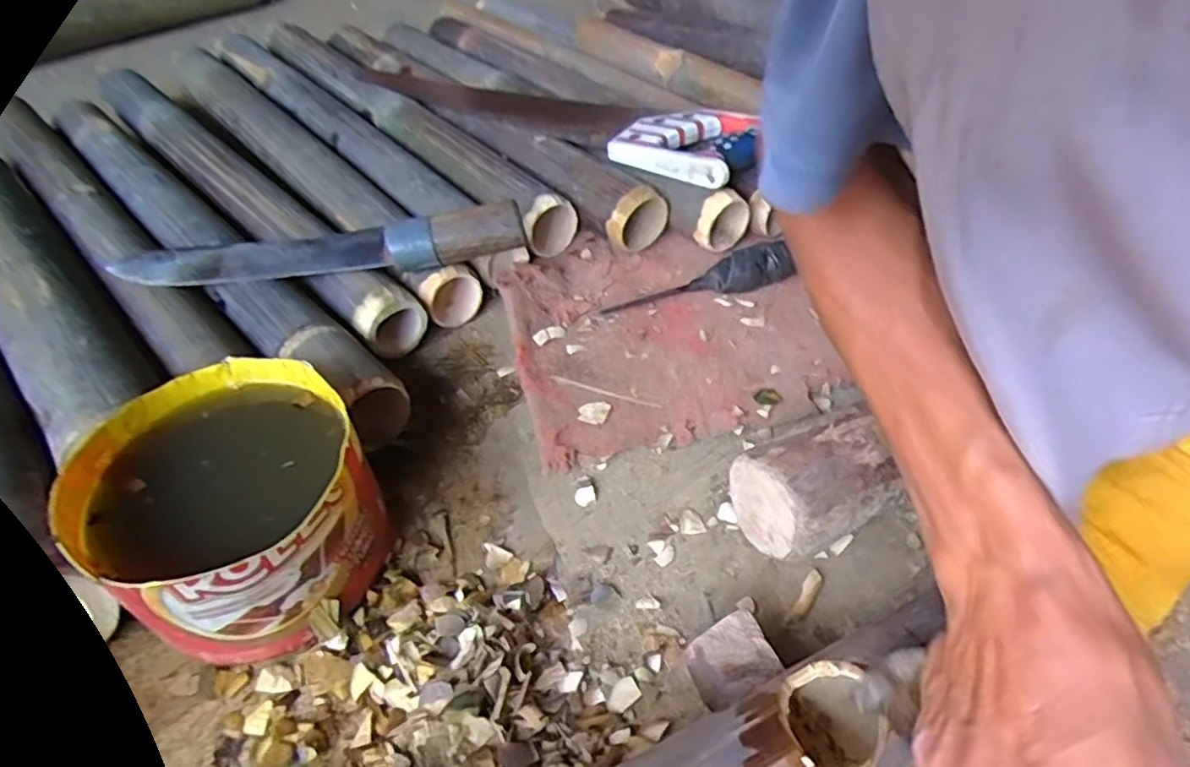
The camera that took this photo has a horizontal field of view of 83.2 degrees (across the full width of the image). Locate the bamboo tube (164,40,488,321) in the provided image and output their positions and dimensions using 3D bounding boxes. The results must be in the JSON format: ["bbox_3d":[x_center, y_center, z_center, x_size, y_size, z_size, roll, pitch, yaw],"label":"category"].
[{"bbox_3d":[-0.342,-0.264,0.771,0.064,0.067,0.683,-31,54,-28],"label":"bamboo tube"}]

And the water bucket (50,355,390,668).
[{"bbox_3d":[-0.210,0.074,0.405,0.145,0.099,0.162,-24,51,-23],"label":"water bucket"}]

